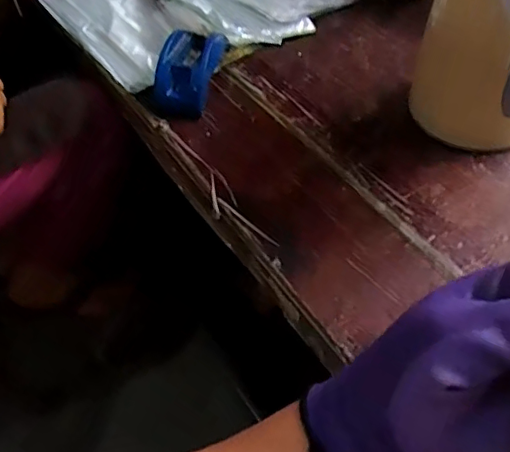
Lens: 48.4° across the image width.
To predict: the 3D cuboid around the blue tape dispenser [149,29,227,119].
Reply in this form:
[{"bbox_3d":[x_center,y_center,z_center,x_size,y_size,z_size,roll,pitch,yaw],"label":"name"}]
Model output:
[{"bbox_3d":[-0.076,-0.182,0.655,0.061,0.048,0.115,9,53,11],"label":"blue tape dispenser"}]

